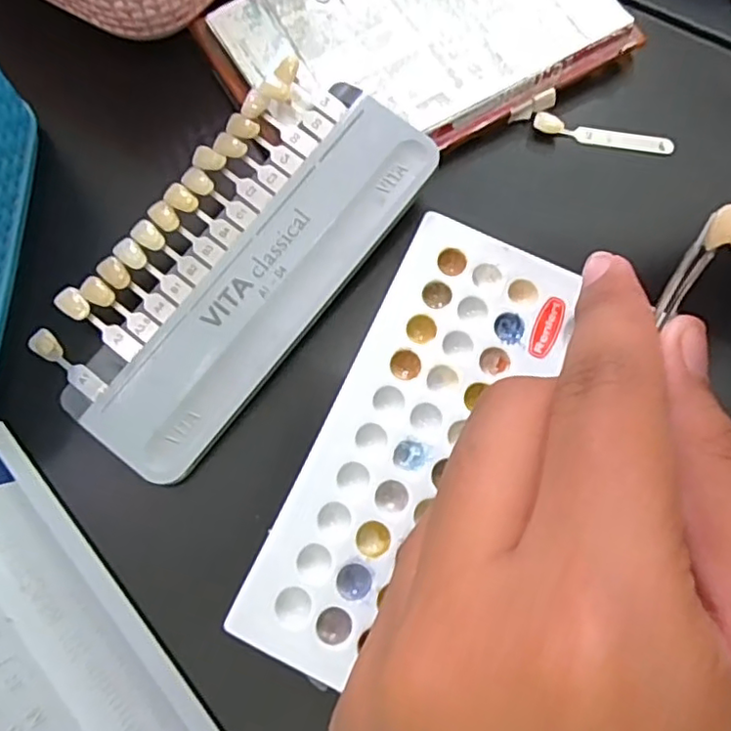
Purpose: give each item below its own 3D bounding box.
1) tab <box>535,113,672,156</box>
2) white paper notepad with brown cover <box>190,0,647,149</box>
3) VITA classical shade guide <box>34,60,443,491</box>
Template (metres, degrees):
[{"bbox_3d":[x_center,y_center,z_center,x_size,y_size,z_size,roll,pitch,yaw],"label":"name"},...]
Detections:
[{"bbox_3d":[0.094,-0.091,0.240,0.055,0.005,0.007,9,74,1],"label":"tab"},{"bbox_3d":[0.023,-0.128,0.240,0.148,0.017,0.090,-30,77,-9],"label":"white paper notepad with brown cover"},{"bbox_3d":[-0.044,-0.037,0.205,0.066,0.012,0.143,37,77,9],"label":"VITA classical shade guide"}]

